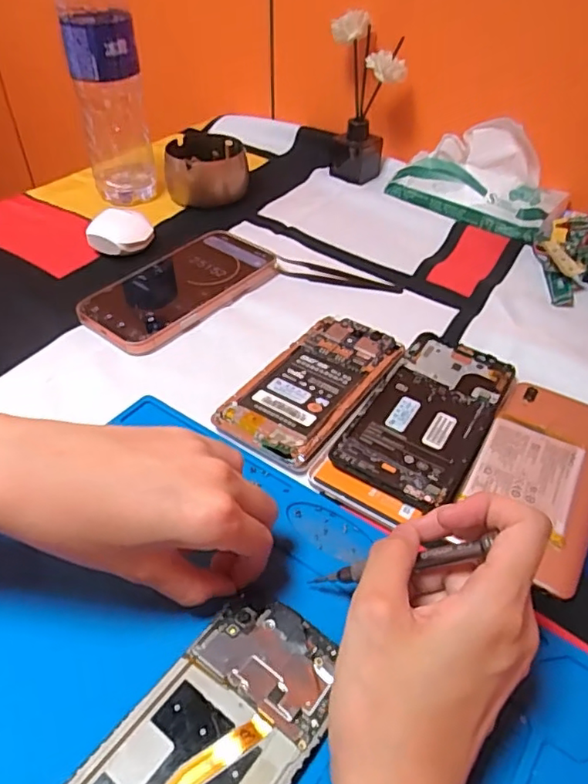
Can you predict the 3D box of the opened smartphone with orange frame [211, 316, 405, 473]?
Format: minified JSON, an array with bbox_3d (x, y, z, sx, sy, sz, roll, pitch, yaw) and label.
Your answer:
[{"bbox_3d":[0.015,-0.008,0.395,0.073,0.005,0.139,27,50,25],"label":"opened smartphone with orange frame"}]

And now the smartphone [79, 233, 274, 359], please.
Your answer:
[{"bbox_3d":[-0.094,-0.087,0.485,0.086,0.017,0.161,31,51,28],"label":"smartphone"}]

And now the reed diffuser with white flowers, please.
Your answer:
[{"bbox_3d":[0.075,-0.316,0.631,0.068,0.151,0.071,-6,44,-6],"label":"reed diffuser with white flowers"}]

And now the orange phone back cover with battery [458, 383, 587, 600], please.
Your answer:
[{"bbox_3d":[0.152,0.047,0.351,0.073,0.012,0.149,24,49,23],"label":"orange phone back cover with battery"}]

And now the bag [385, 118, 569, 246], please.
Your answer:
[{"bbox_3d":[0.179,-0.212,0.573,0.171,0.077,0.062,21,47,20],"label":"bag"}]

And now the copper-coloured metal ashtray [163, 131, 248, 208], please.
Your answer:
[{"bbox_3d":[-0.093,-0.244,0.624,0.087,0.051,0.077,-6,44,-6],"label":"copper-coloured metal ashtray"}]

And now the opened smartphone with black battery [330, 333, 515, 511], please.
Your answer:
[{"bbox_3d":[0.090,0.015,0.379,0.074,0.014,0.145,25,49,24],"label":"opened smartphone with black battery"}]

